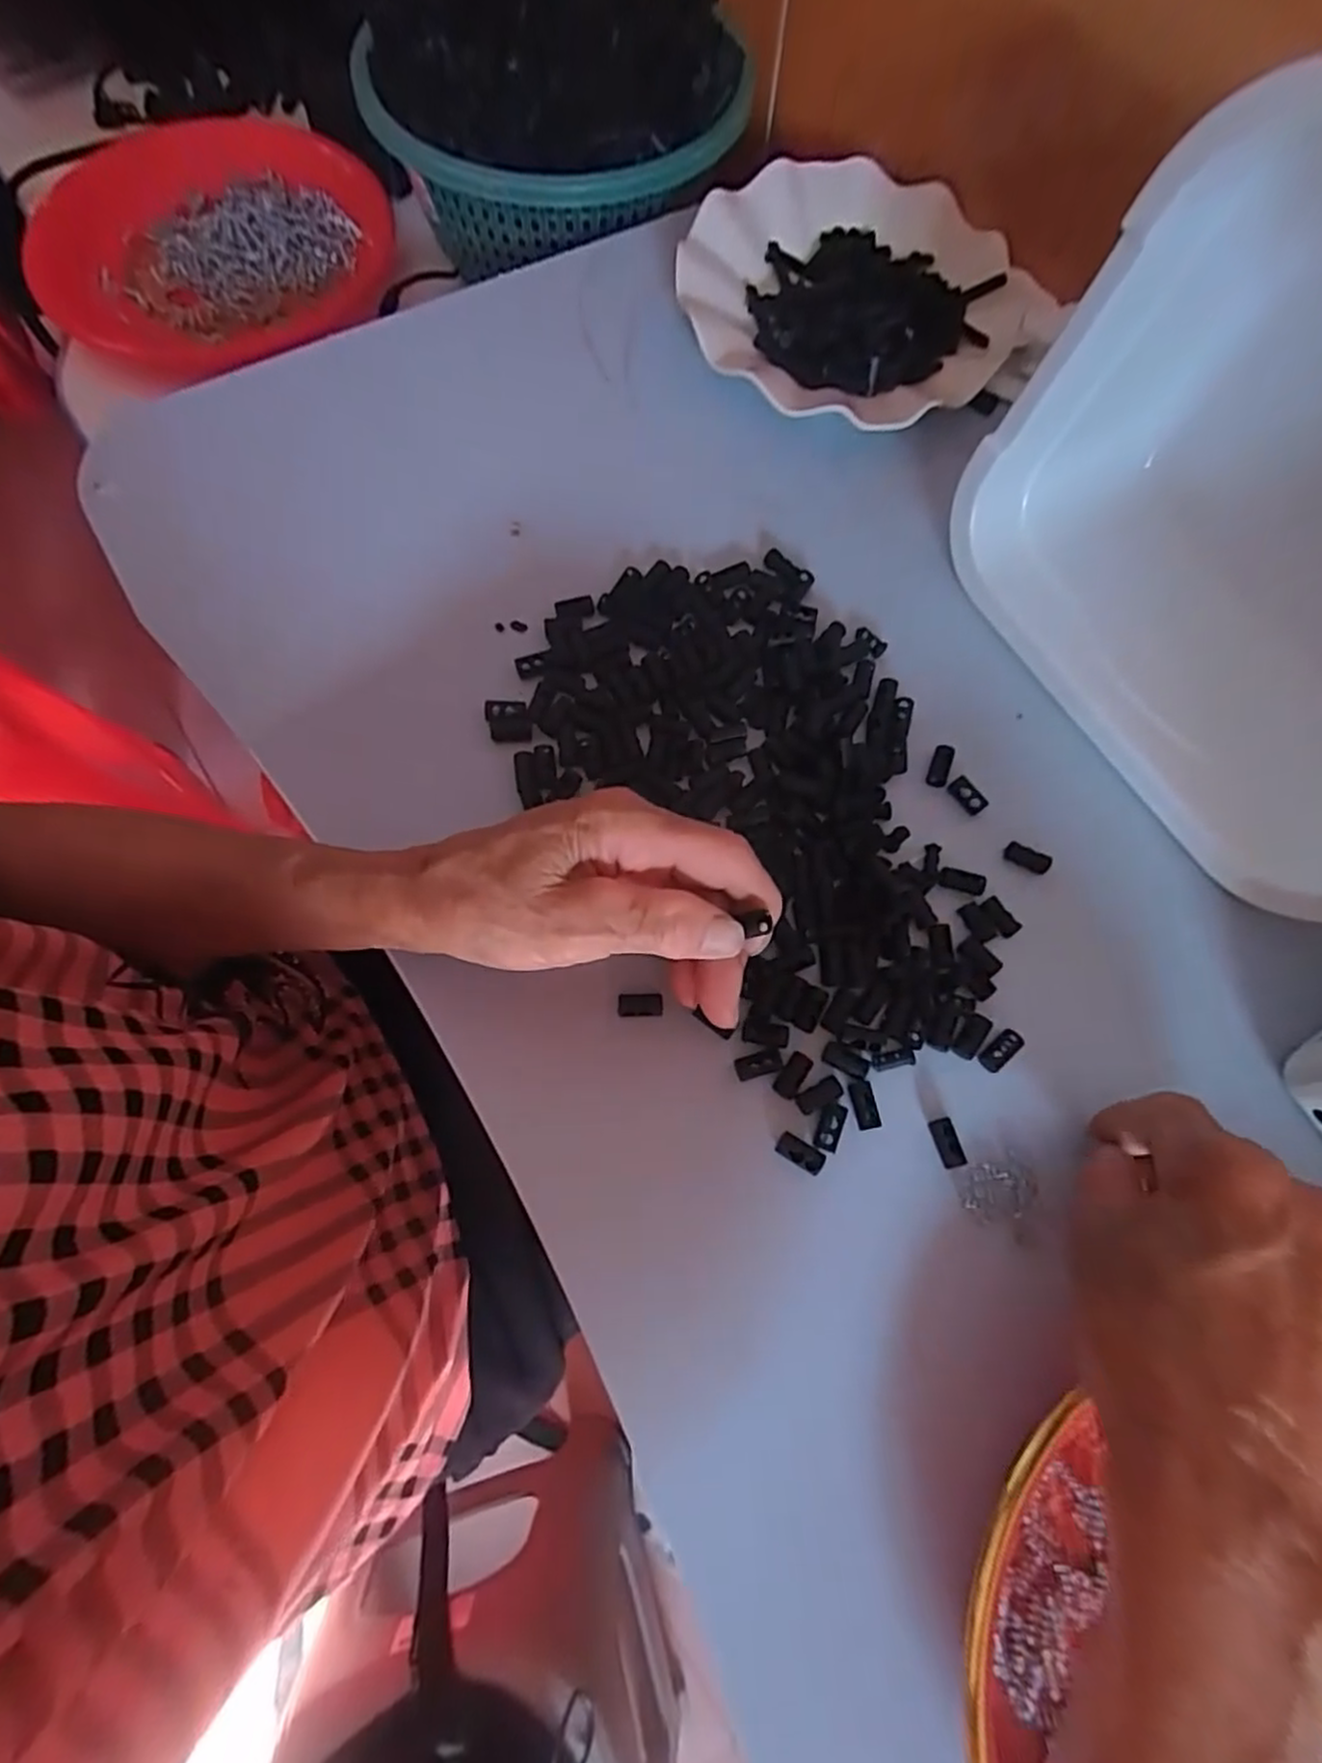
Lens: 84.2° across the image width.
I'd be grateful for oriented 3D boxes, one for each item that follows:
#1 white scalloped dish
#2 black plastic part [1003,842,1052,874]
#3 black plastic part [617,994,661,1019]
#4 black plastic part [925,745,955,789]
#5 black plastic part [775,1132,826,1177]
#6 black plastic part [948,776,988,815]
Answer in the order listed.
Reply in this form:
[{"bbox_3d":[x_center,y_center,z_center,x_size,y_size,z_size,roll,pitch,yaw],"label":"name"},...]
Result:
[{"bbox_3d":[0.101,-0.314,0.393,0.167,0.028,0.174,0,72,-1],"label":"white scalloped dish"},{"bbox_3d":[0.161,-0.011,0.321,0.019,0.005,0.009,27,74,7],"label":"black plastic part"},{"bbox_3d":[-0.009,0.050,0.295,0.018,0.004,0.009,0,72,-1],"label":"black plastic part"},{"bbox_3d":[0.127,-0.052,0.332,0.009,0.004,0.020,19,86,4],"label":"black plastic part"},{"bbox_3d":[0.054,0.105,0.280,0.018,0.004,0.009,32,74,8],"label":"black plastic part"},{"bbox_3d":[0.139,-0.038,0.330,0.010,0.004,0.017,-40,77,-13],"label":"black plastic part"}]

